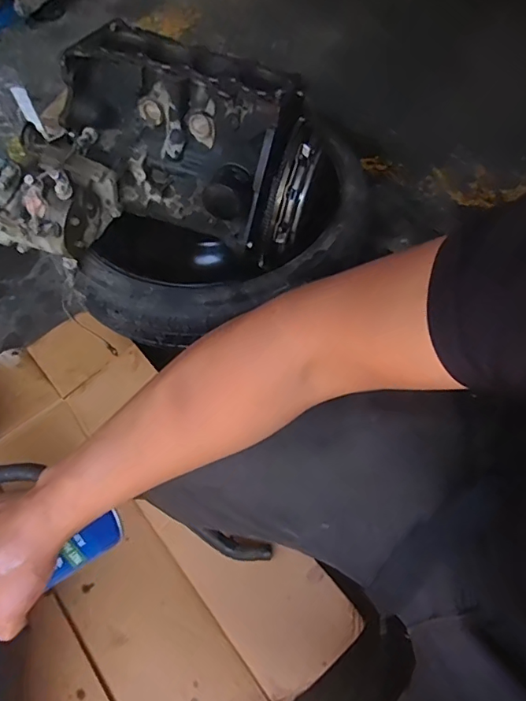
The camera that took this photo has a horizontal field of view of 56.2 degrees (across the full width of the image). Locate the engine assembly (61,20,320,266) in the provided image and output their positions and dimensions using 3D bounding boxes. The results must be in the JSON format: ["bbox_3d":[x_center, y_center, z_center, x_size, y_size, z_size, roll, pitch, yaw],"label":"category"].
[{"bbox_3d":[-0.106,-0.349,0.880,0.393,0.294,0.227,23,62,16],"label":"engine assembly"}]

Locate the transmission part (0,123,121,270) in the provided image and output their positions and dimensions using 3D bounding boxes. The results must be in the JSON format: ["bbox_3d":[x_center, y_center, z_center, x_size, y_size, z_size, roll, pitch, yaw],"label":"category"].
[{"bbox_3d":[-0.369,-0.274,0.847,0.179,0.148,0.220,18,61,14],"label":"transmission part"}]

